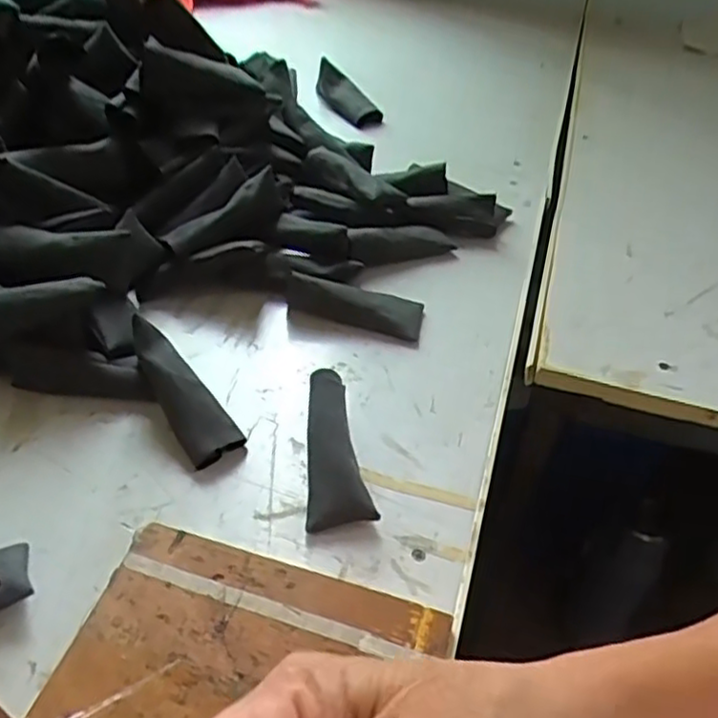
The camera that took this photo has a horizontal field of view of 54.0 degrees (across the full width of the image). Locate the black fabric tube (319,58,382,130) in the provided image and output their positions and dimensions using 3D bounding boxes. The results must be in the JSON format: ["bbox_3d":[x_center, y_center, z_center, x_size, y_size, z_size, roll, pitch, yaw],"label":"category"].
[{"bbox_3d":[-0.017,-0.299,0.800,0.028,0.033,0.101,-28,66,-30],"label":"black fabric tube"}]

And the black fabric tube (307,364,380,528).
[{"bbox_3d":[-0.016,0.055,0.437,0.037,0.034,0.099,-3,44,-9],"label":"black fabric tube"}]

